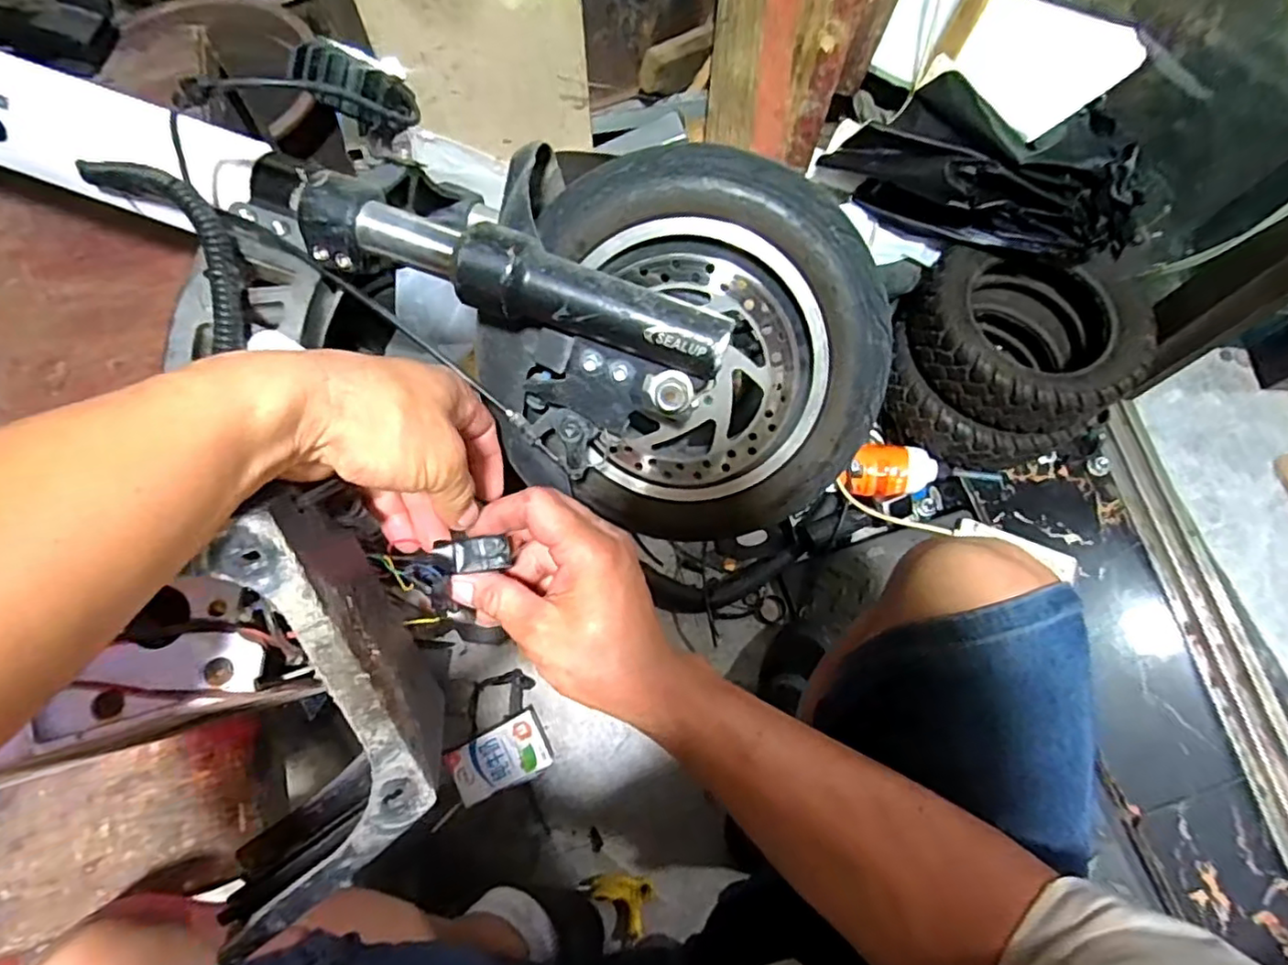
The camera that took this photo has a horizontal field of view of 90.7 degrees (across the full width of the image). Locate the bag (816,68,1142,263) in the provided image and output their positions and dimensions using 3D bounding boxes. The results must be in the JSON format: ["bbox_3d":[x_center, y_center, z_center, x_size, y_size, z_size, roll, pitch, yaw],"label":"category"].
[{"bbox_3d":[0.406,-0.352,0.741,0.358,0.134,0.148,16,69,3],"label":"bag"}]

